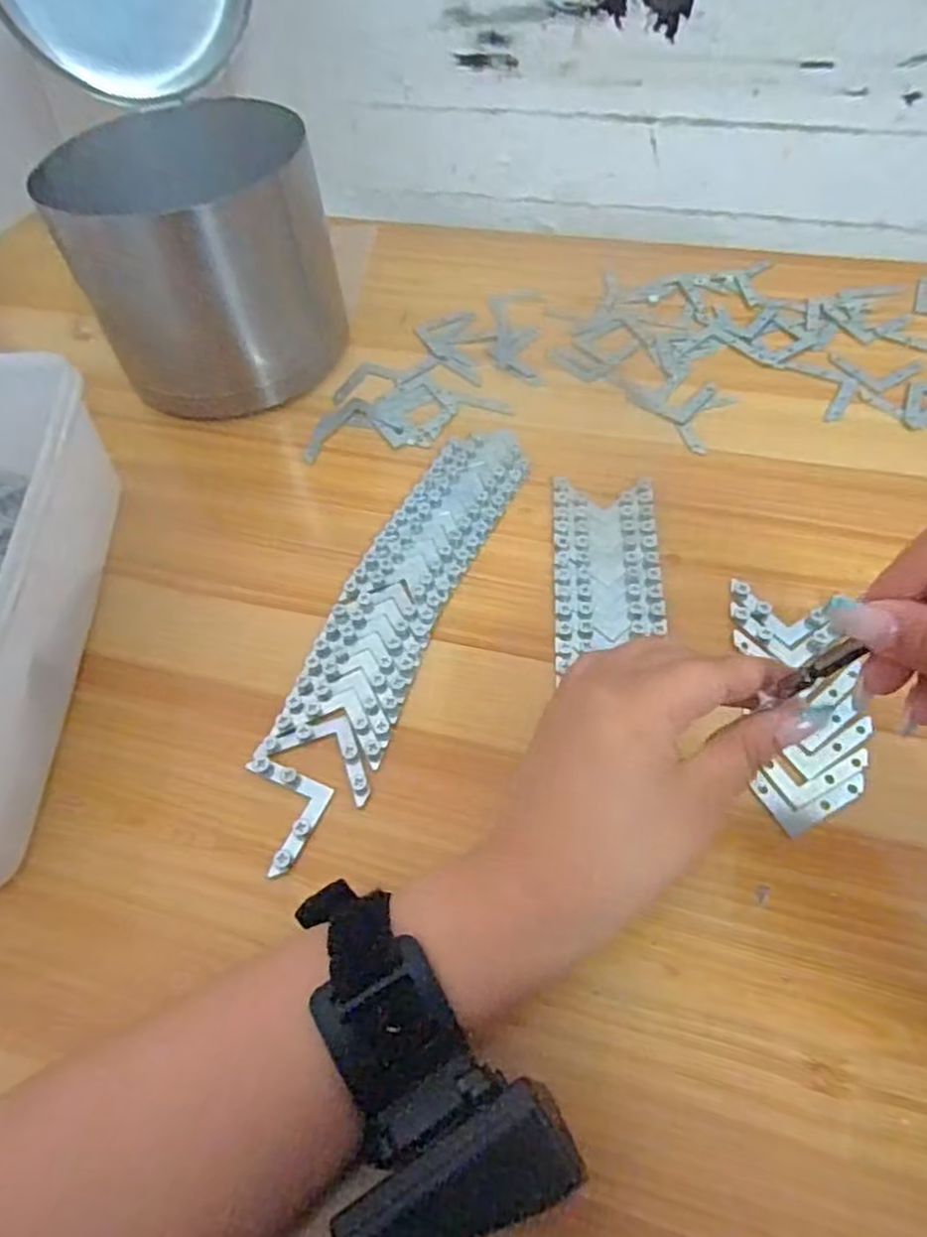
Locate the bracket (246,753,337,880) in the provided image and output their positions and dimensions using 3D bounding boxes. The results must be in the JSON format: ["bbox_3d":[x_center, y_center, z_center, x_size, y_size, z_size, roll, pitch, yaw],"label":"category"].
[{"bbox_3d":[-0.083,0.082,0.309,0.040,0.006,0.041,21,61,18],"label":"bracket"}]

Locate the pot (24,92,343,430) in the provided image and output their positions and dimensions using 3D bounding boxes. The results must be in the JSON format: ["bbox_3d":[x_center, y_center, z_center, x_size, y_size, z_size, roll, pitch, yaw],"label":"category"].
[{"bbox_3d":[-0.163,-0.225,0.441,0.137,0.133,0.144,-2,57,4],"label":"pot"}]

